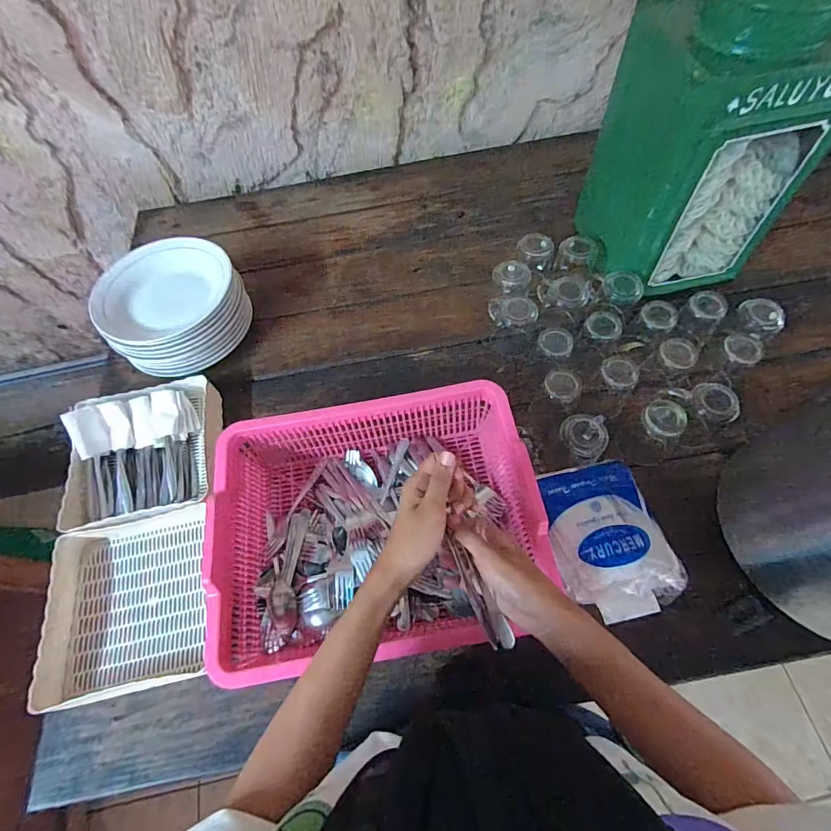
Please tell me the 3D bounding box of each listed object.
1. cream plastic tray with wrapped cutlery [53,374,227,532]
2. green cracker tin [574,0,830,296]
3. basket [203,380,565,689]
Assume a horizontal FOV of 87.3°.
[{"bbox_3d":[-0.418,0.052,0.664,0.211,0.090,0.210,-11,63,-2],"label":"cream plastic tray with wrapped cutlery"},{"bbox_3d":[0.426,-0.408,0.643,0.207,0.360,0.228,-12,63,-2],"label":"green cracker tin"},{"bbox_3d":[-0.049,0.122,0.568,0.382,0.115,0.327,-9,63,-1],"label":"basket"}]

